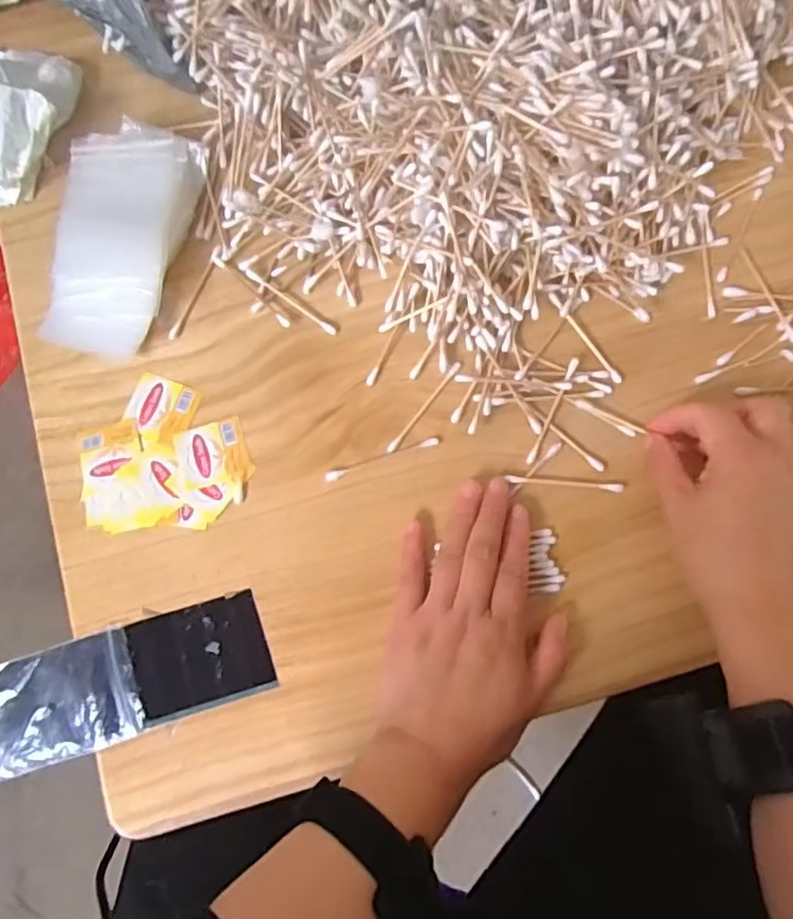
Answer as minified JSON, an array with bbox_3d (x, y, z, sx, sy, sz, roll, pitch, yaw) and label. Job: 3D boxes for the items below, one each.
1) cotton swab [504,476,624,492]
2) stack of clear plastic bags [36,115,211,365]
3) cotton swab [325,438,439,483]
[{"bbox_3d":[0.102,0.015,0.380,0.070,0.004,0.005,4,81,2],"label":"cotton swab"},{"bbox_3d":[-0.178,-0.144,0.402,0.078,0.026,0.153,11,81,3],"label":"stack of clear plastic bags"},{"bbox_3d":[-0.009,0.000,0.388,0.073,0.005,0.006,-19,81,-2],"label":"cotton swab"}]

